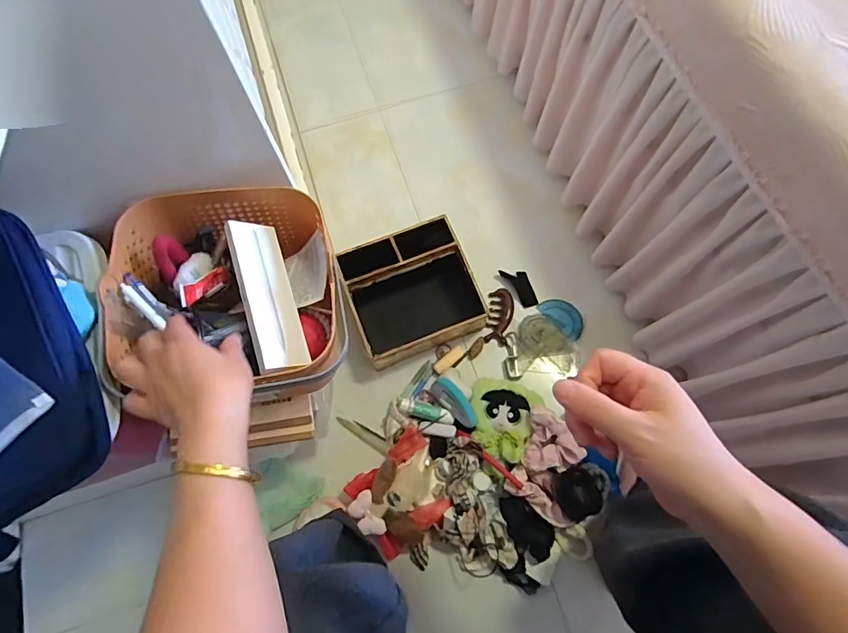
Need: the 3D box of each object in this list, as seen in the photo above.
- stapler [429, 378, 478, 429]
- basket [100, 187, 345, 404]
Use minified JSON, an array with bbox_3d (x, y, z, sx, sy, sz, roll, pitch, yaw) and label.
[{"bbox_3d":[0.051,0.138,0.782,0.037,0.031,0.102,-40,58,-12],"label":"stapler"},{"bbox_3d":[-0.230,-0.025,0.557,0.212,0.118,0.234,-7,70,-1],"label":"basket"}]

